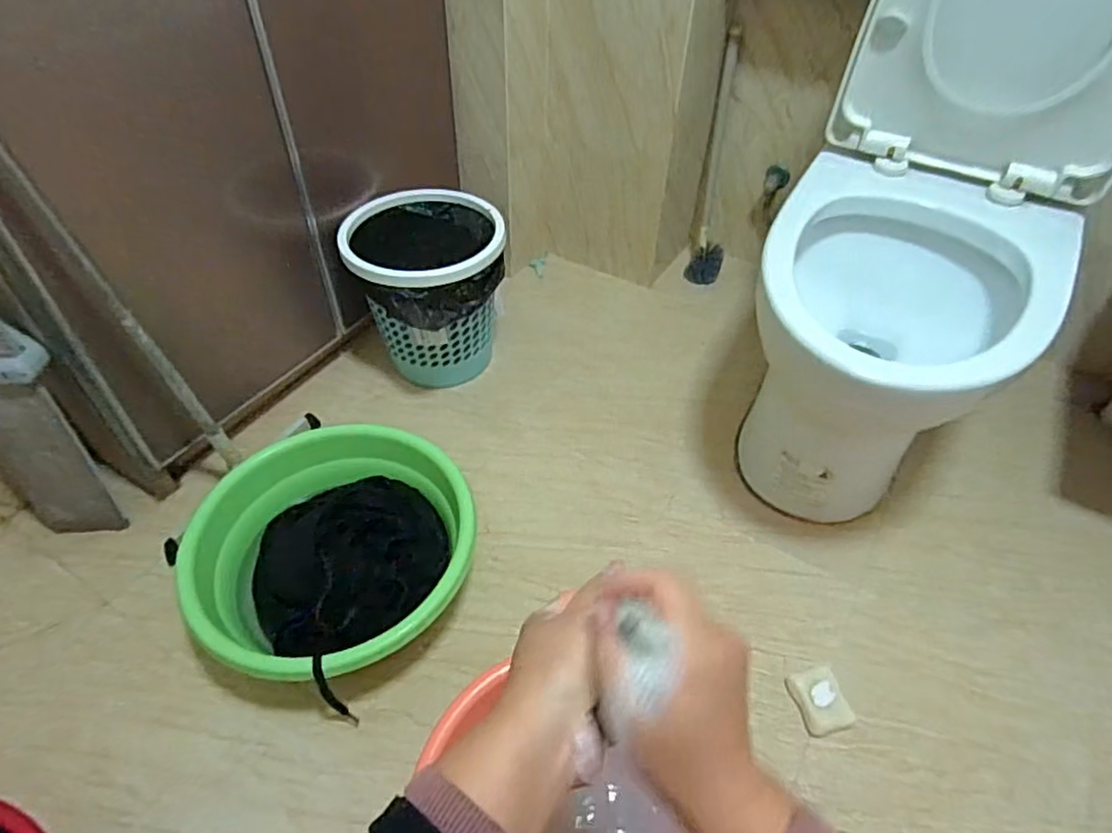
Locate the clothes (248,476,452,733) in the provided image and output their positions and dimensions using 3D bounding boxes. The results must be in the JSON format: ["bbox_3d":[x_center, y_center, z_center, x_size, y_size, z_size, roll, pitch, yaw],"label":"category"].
[{"bbox_3d":[-0.274,0.187,0.846,0.257,0.103,0.266,29,52,24],"label":"clothes"}]

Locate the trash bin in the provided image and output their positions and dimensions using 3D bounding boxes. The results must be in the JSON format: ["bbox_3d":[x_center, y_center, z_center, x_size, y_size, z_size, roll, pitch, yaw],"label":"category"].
[{"bbox_3d":[-0.224,-0.211,1.148,0.241,0.281,0.246,1,47,-1],"label":"trash bin"}]

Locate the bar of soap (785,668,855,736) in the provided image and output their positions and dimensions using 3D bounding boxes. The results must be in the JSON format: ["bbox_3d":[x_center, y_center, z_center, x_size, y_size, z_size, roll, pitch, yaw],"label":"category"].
[{"bbox_3d":[0.337,0.365,0.821,0.058,0.037,0.077,-8,49,-9],"label":"bar of soap"}]

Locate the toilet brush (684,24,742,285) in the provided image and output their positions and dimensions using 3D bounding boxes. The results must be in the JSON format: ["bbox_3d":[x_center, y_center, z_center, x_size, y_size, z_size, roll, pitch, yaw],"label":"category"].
[{"bbox_3d":[0.341,-0.499,1.309,0.077,0.450,0.154,8,49,6],"label":"toilet brush"}]

